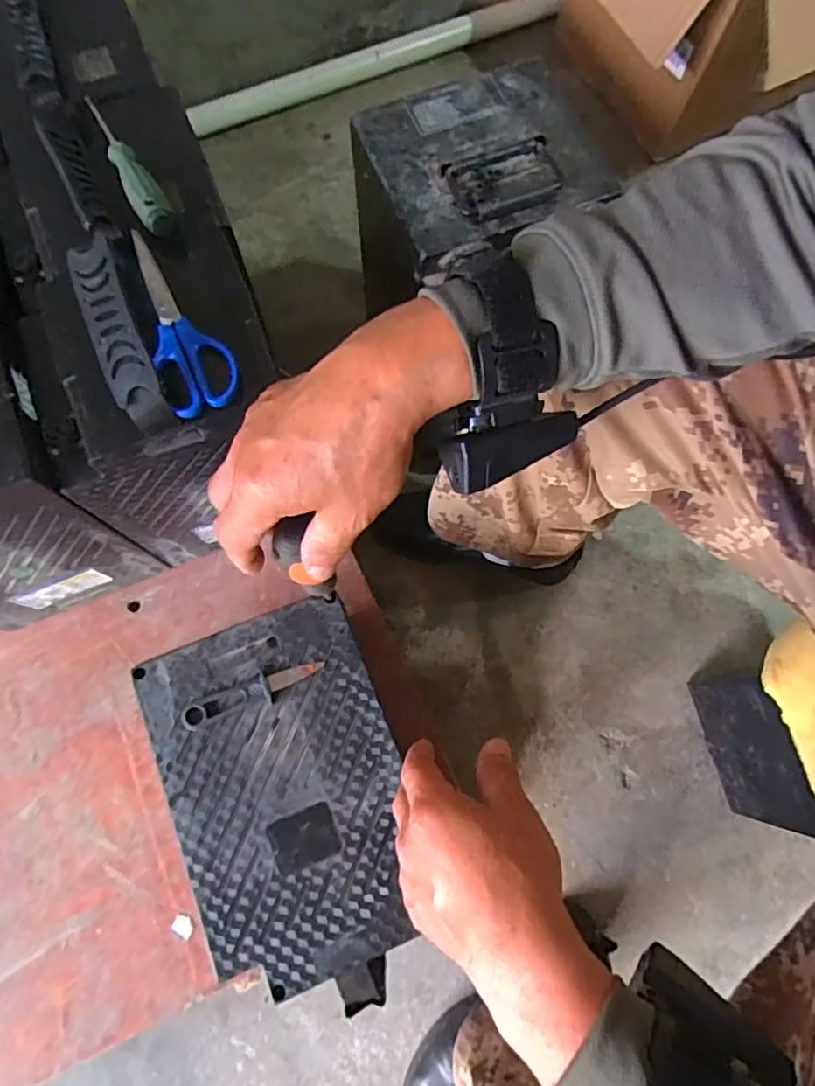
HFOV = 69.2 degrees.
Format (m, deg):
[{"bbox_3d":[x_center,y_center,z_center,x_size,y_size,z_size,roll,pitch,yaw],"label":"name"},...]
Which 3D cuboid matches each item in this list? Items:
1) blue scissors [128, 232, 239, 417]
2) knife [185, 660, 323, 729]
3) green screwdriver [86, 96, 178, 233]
[{"bbox_3d":[-0.169,-0.164,0.426,0.050,0.018,0.155,-25,77,-8],"label":"blue scissors"},{"bbox_3d":[-0.123,0.118,0.470,0.114,0.009,0.023,-25,77,-8],"label":"knife"},{"bbox_3d":[-0.220,-0.300,0.456,0.024,0.021,0.149,-29,78,-9],"label":"green screwdriver"}]

